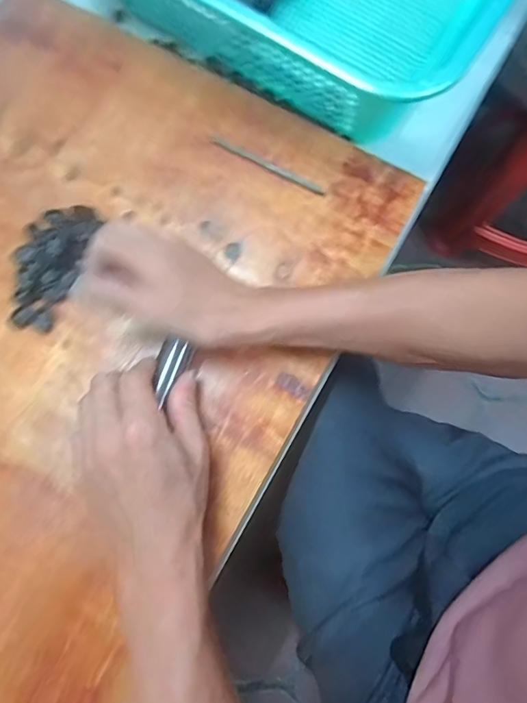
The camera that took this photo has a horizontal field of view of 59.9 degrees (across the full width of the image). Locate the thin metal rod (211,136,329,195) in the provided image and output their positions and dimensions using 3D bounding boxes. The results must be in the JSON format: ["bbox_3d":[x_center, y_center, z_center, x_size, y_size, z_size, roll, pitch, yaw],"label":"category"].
[{"bbox_3d":[0.004,-0.170,0.418,0.114,0.004,0.008,26,78,4],"label":"thin metal rod"}]

